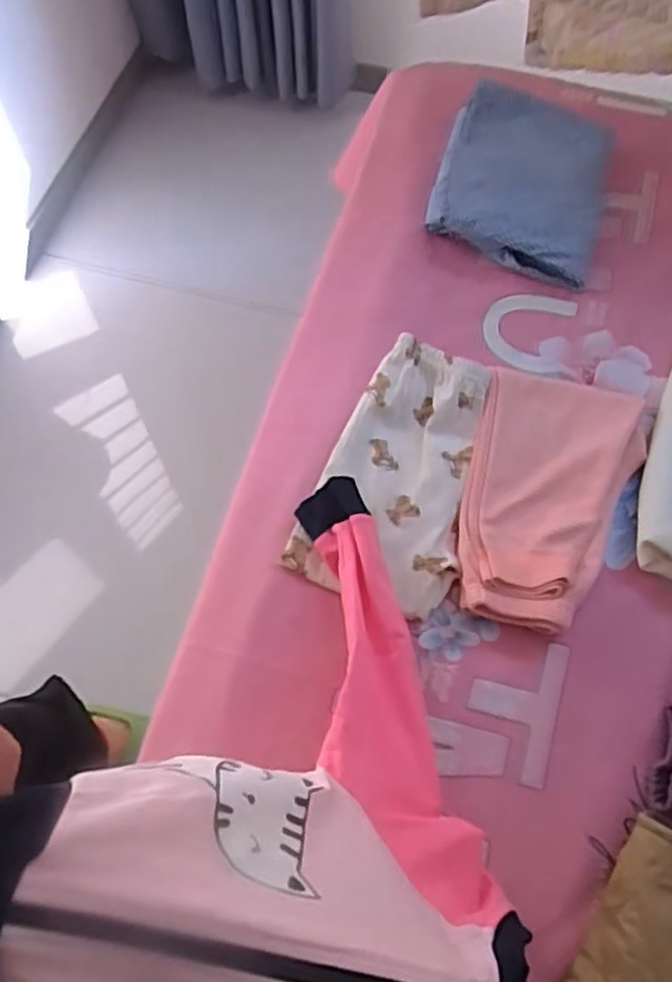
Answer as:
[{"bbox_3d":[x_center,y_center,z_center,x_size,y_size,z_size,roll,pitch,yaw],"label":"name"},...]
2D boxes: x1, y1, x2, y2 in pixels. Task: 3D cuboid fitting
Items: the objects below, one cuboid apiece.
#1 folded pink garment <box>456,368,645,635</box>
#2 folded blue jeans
[{"bbox_3d":[0.205,0.001,0.684,0.153,0.027,0.264,14,67,5],"label":"folded pink garment"},{"bbox_3d":[0.220,-0.368,0.850,0.195,0.037,0.244,15,67,5],"label":"folded blue jeans"}]

